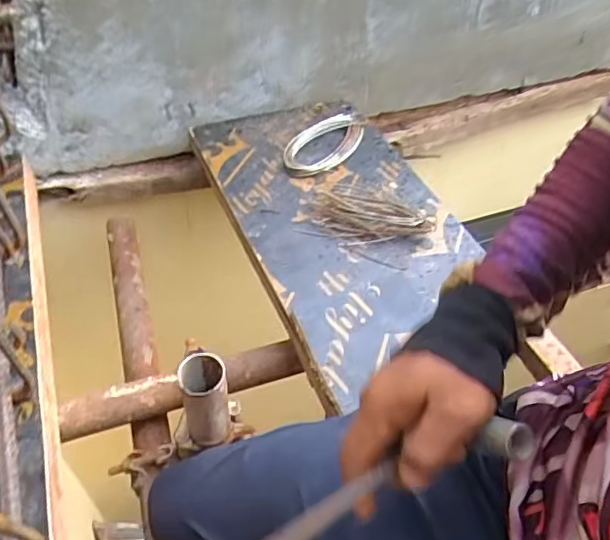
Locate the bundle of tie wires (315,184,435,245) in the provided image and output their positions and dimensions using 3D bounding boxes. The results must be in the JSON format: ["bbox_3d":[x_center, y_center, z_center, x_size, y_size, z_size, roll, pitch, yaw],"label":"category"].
[{"bbox_3d":[0.099,-0.083,0.816,0.169,0.023,0.112,4,47,-1],"label":"bundle of tie wires"}]

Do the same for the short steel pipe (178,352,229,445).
[{"bbox_3d":[-0.106,0.140,0.607,0.047,0.104,0.060,-10,48,-13],"label":"short steel pipe"}]

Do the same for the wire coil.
[{"bbox_3d":[0.038,-0.212,0.933,0.097,0.019,0.195,36,54,26],"label":"wire coil"}]

